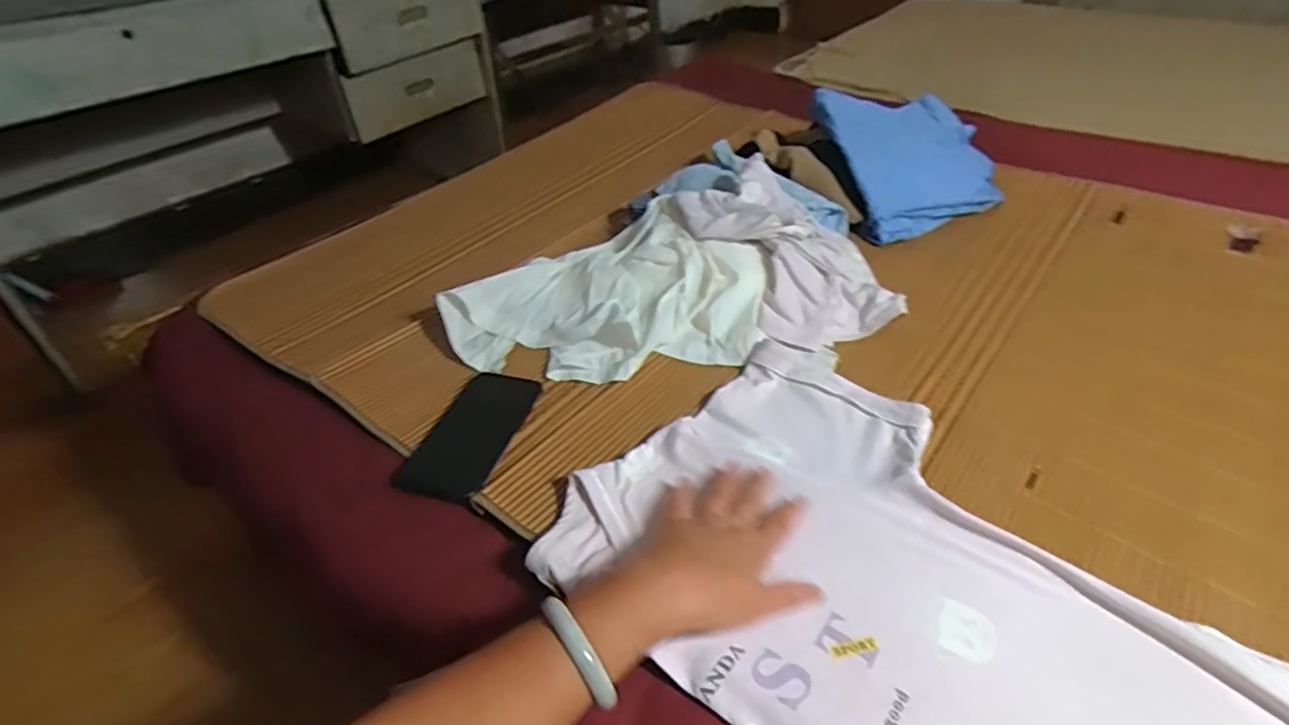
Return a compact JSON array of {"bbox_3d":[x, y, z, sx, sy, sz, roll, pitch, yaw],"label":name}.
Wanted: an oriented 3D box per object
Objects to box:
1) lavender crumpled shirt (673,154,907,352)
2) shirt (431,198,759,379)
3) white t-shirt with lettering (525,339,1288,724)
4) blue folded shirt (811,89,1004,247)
[{"bbox_3d":[0.177,-0.148,0.809,0.217,0.096,0.283,-20,42,-18],"label":"lavender crumpled shirt"},{"bbox_3d":[-0.050,-0.088,0.772,0.367,0.068,0.259,-9,39,-6],"label":"shirt"},{"bbox_3d":[0.250,0.182,0.463,0.610,0.025,0.346,25,47,30],"label":"white t-shirt with lettering"},{"bbox_3d":[0.419,-0.312,0.992,0.251,0.032,0.281,-6,62,-14],"label":"blue folded shirt"}]

